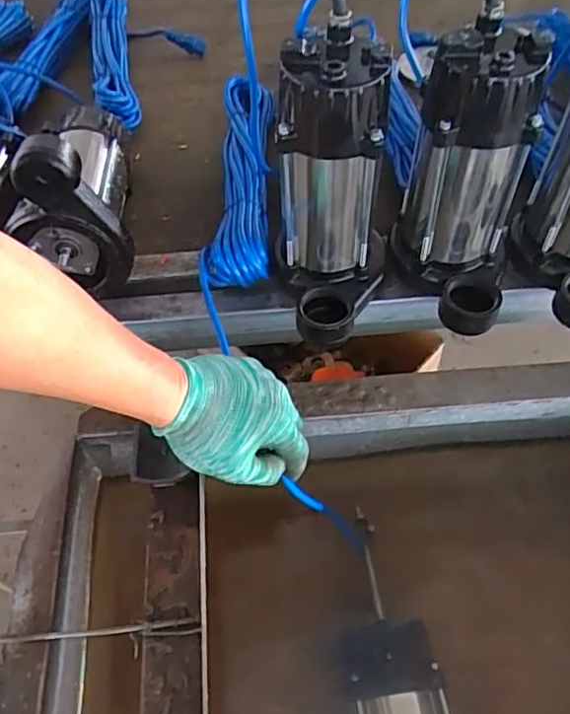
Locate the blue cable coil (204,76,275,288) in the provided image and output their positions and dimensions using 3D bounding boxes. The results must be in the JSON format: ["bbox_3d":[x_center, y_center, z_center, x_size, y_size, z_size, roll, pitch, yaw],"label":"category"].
[{"bbox_3d":[-0.048,-0.218,0.694,0.062,0.073,0.320,1,55,1],"label":"blue cable coil"}]

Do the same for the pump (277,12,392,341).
[{"bbox_3d":[0.042,-0.135,0.530,0.105,0.243,0.153,0,55,0],"label":"pump"}]

